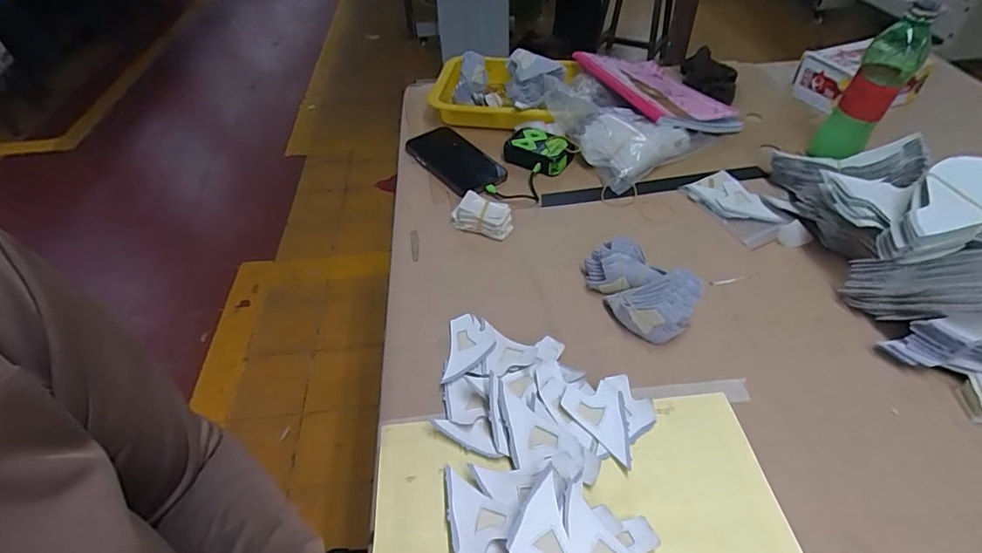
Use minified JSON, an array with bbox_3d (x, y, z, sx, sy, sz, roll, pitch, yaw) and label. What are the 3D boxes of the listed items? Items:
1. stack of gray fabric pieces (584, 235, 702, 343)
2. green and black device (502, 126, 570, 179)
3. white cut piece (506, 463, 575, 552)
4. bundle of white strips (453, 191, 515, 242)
[{"bbox_3d":[0.151,0.009,0.520,0.064,0.061,0.128,-25,50,-20],"label":"stack of gray fabric pieces"},{"bbox_3d":[0.066,-0.179,0.716,0.094,0.034,0.064,30,54,28],"label":"green and black device"},{"bbox_3d":[0.033,0.180,0.346,0.047,0.004,0.078,-4,54,-20],"label":"white cut piece"},{"bbox_3d":[-0.012,-0.074,0.624,0.073,0.047,0.032,14,48,16],"label":"bundle of white strips"}]

